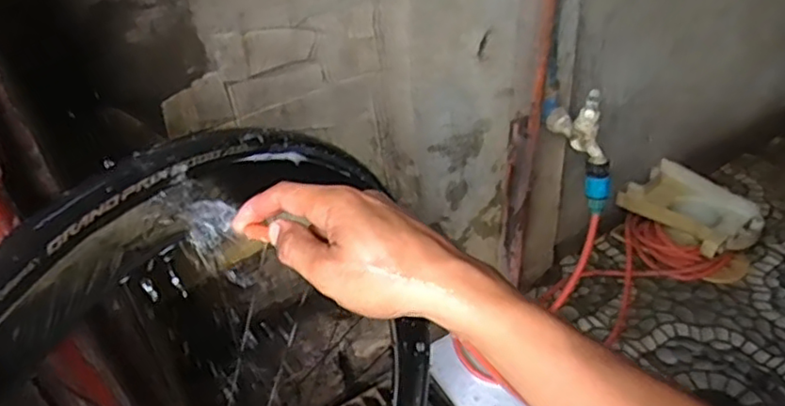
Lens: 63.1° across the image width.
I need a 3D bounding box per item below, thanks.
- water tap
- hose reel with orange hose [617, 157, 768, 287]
[{"bbox_3d":[0.260,-0.114,0.886,0.030,0.084,0.104,-20,41,-18],"label":"water tap"},{"bbox_3d":[0.579,0.039,1.253,0.171,0.115,0.244,-23,42,-22],"label":"hose reel with orange hose"}]

